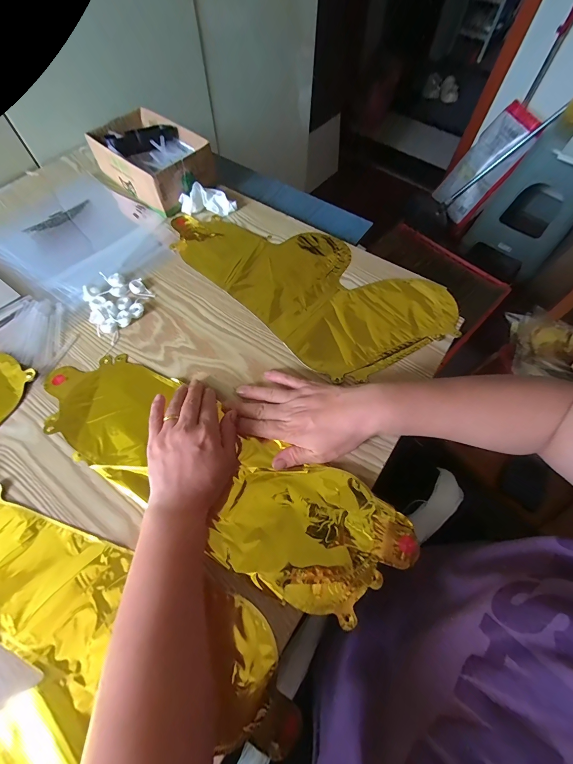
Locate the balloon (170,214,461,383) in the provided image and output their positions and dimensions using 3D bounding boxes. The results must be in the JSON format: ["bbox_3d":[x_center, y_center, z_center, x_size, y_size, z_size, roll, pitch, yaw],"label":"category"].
[{"bbox_3d":[0.019,-0.163,0.463,0.427,0.006,0.213,38,69,18],"label":"balloon"}]

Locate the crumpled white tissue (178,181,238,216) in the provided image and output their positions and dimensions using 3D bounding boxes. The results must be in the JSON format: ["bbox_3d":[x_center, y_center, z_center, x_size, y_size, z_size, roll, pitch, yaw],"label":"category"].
[{"bbox_3d":[-0.132,-0.311,0.519,0.092,0.036,0.040,2,63,1],"label":"crumpled white tissue"}]

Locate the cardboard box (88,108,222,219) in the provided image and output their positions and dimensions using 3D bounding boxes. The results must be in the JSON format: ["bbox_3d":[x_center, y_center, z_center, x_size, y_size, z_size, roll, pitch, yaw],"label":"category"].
[{"bbox_3d":[-0.237,-0.397,0.548,0.193,0.075,0.139,34,68,16],"label":"cardboard box"}]

